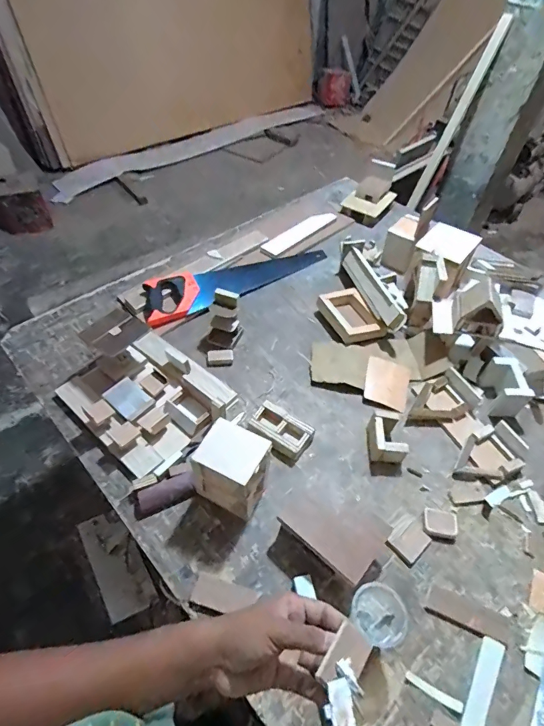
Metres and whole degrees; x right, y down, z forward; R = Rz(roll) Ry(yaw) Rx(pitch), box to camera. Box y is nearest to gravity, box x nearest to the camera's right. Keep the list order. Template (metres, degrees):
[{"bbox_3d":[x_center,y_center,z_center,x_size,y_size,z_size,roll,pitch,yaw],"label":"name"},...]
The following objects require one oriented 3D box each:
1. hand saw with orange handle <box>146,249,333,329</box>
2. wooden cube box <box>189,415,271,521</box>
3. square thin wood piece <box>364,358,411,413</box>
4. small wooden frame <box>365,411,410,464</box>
[{"bbox_3d":[-0.082,-0.221,1.057,0.526,0.033,0.121,-23,56,-23],"label":"hand saw with orange handle"},{"bbox_3d":[-0.065,0.171,0.668,0.109,0.138,0.084,24,51,14],"label":"wooden cube box"},{"bbox_3d":[0.246,0.042,0.884,0.093,0.007,0.123,21,49,7],"label":"square thin wood piece"},{"bbox_3d":[0.214,0.137,0.772,0.063,0.053,0.086,2,50,-4],"label":"small wooden frame"}]

